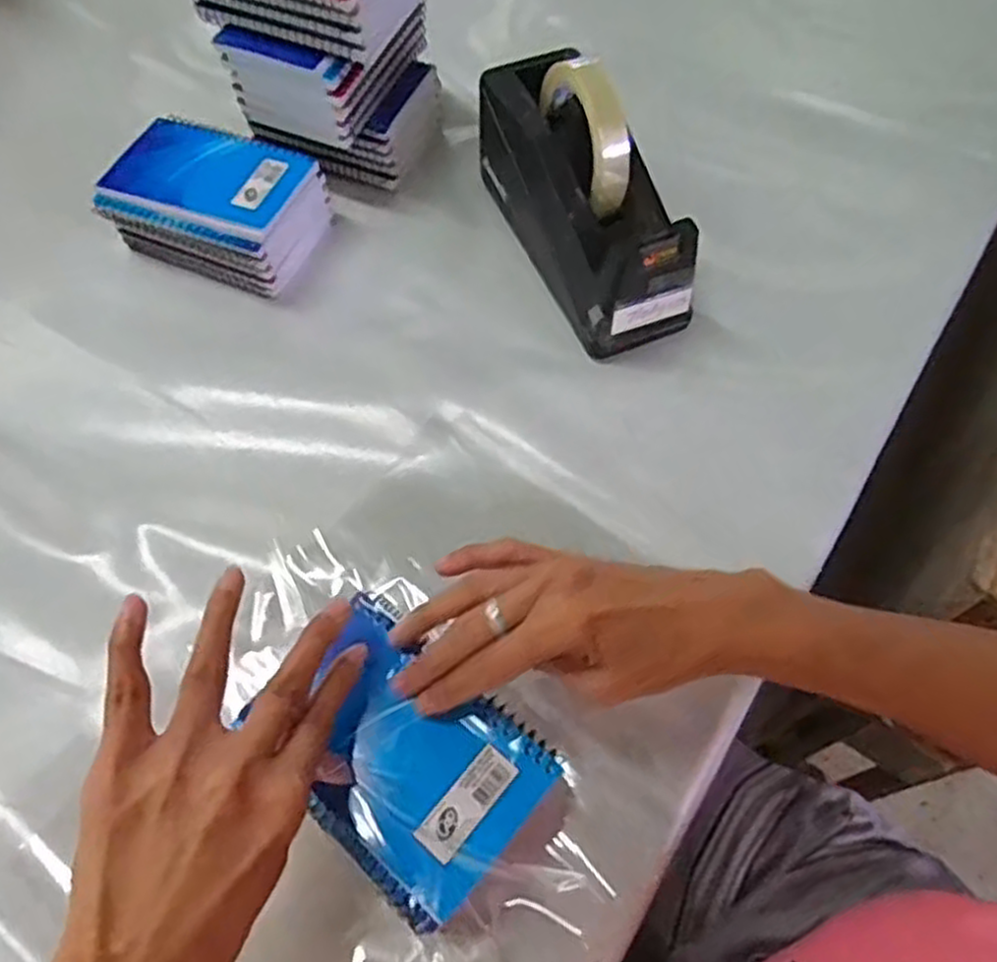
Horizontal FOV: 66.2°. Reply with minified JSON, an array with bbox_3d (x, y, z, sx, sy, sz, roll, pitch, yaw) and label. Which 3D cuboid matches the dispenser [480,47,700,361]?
[{"bbox_3d":[0.057,-0.196,0.517,0.075,0.127,0.199,-23,63,-13],"label":"dispenser"}]

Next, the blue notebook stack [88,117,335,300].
[{"bbox_3d":[-0.201,-0.196,0.547,0.132,0.059,0.093,18,62,9],"label":"blue notebook stack"}]

